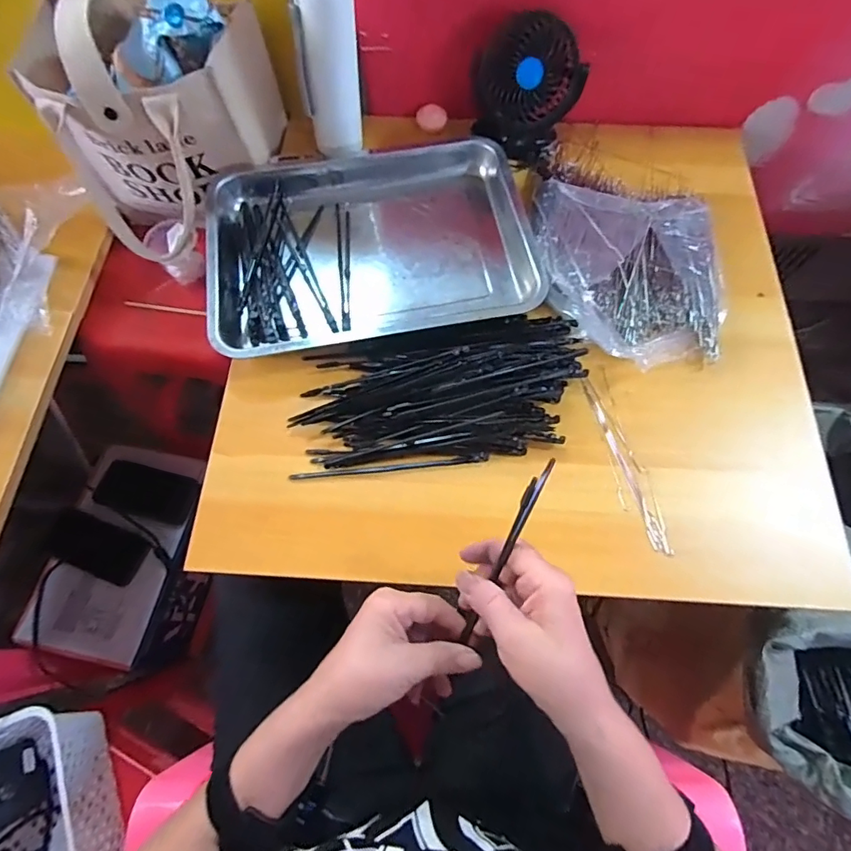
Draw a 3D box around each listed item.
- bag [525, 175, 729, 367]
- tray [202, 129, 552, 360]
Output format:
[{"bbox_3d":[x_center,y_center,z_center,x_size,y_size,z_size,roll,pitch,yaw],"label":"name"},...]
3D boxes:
[{"bbox_3d":[0.226,-0.172,0.527,0.206,0.043,0.242,-1,68,1],"label":"bag"},{"bbox_3d":[-0.067,-0.216,0.552,0.347,0.045,0.292,-12,69,-4],"label":"tray"}]

